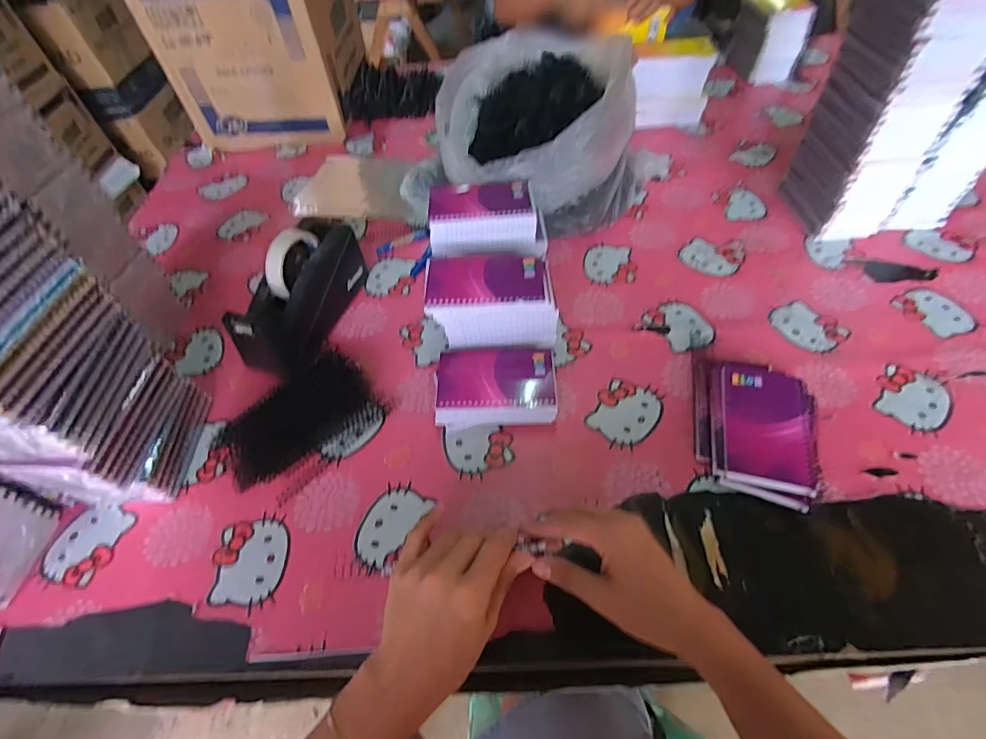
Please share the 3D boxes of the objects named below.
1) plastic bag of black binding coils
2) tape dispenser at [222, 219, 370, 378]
[{"bbox_3d":[0.049,-0.356,0.713,0.328,0.174,0.267,33,62,25],"label":"plastic bag of black binding coils"},{"bbox_3d":[-0.244,-0.094,0.584,0.075,0.117,0.212,10,55,12],"label":"tape dispenser"}]

